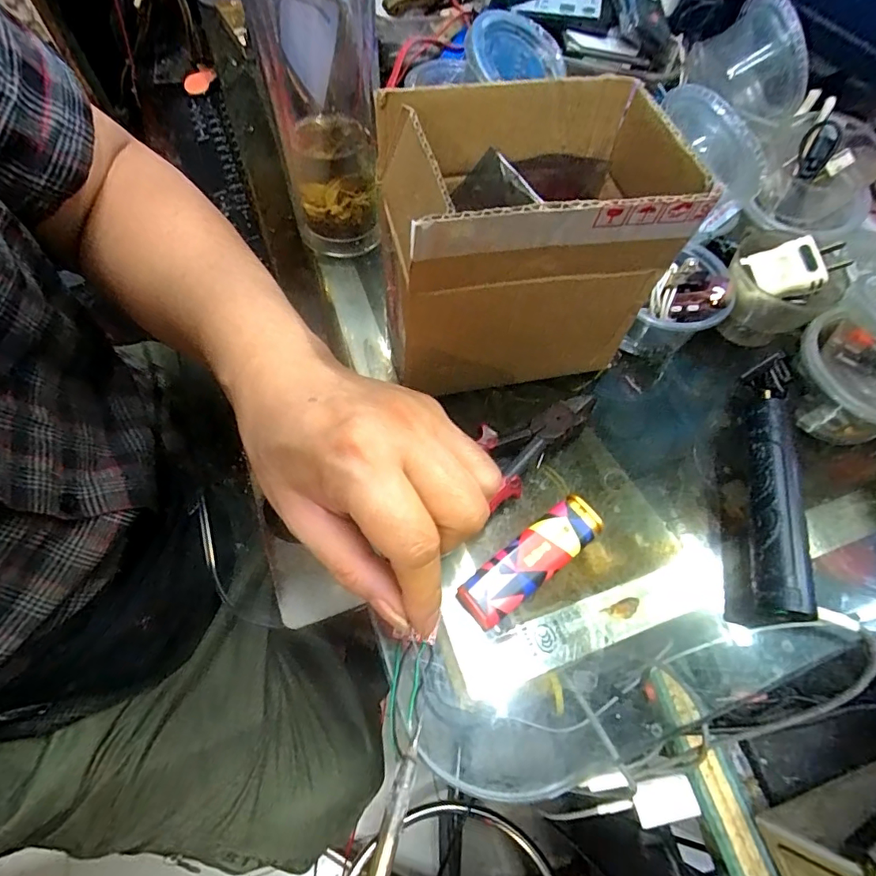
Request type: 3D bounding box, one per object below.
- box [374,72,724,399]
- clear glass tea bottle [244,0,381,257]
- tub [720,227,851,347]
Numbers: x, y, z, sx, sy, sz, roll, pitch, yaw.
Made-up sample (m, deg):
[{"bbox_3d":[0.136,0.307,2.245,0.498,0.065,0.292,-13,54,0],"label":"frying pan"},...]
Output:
[{"bbox_3d":[0.040,-0.100,0.249,0.133,0.113,0.097,-7,62,-6],"label":"box"},{"bbox_3d":[-0.067,-0.198,0.273,0.061,0.174,0.051,-6,62,-6],"label":"clear glass tea bottle"},{"bbox_3d":[0.214,-0.095,0.303,0.061,0.055,0.059,1,62,-2],"label":"tub"}]

